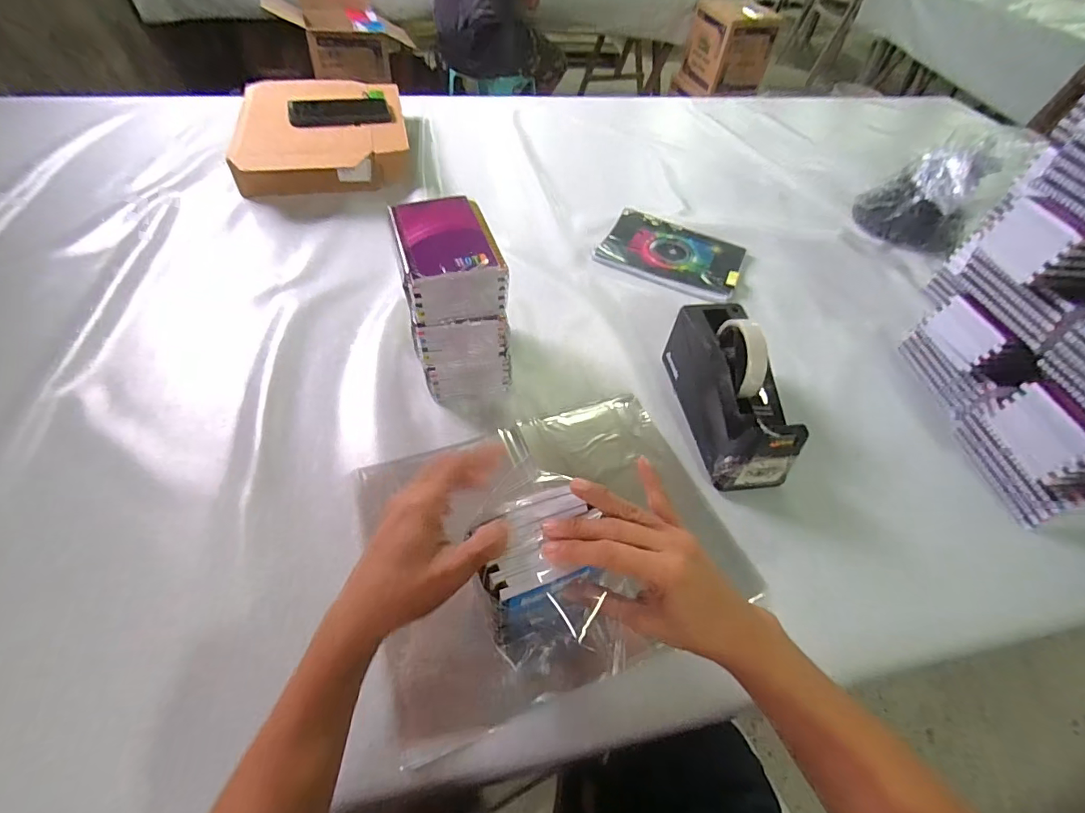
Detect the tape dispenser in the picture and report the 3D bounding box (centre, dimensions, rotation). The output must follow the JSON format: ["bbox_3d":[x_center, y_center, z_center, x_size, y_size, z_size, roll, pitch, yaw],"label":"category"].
[{"bbox_3d":[0.208,-0.020,0.510,0.078,0.115,0.202,-4,53,-8],"label":"tape dispenser"}]

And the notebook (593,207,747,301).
[{"bbox_3d":[0.213,-0.257,0.752,0.219,0.016,0.171,23,54,12],"label":"notebook"}]

